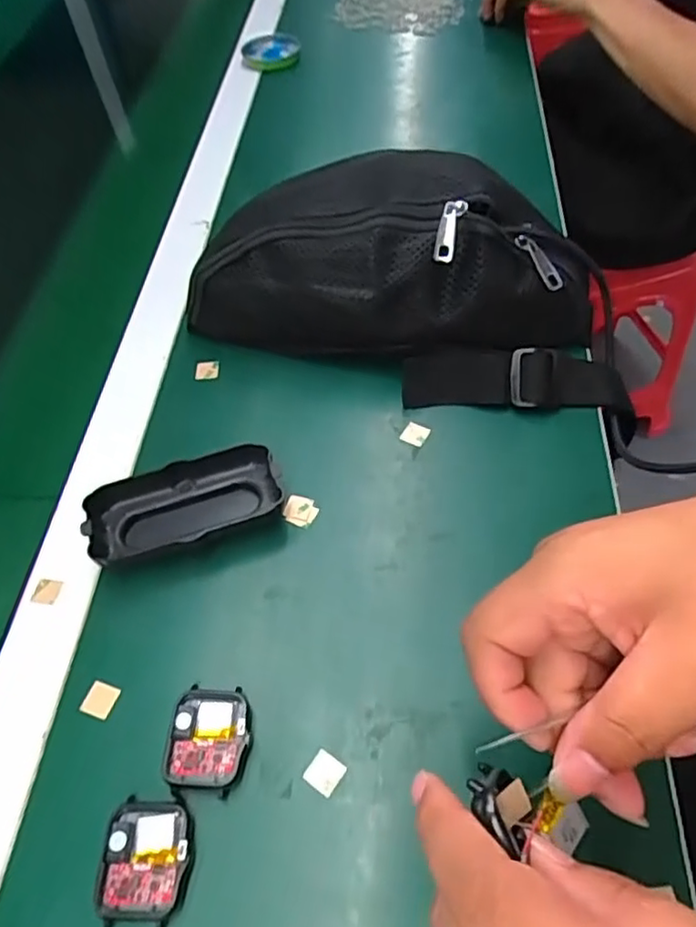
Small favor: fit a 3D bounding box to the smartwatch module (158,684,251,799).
[{"bbox_3d":[-0.066,0.133,0.307,0.037,0.010,0.046,3,55,7],"label":"smartwatch module"}]

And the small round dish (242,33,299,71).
[{"bbox_3d":[-0.087,-0.475,0.738,0.066,0.018,0.066,-3,55,4],"label":"small round dish"}]

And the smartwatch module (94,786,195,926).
[{"bbox_3d":[-0.088,0.173,0.281,0.038,0.007,0.048,0,55,5],"label":"smartwatch module"}]

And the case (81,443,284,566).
[{"bbox_3d":[-0.097,0.021,0.380,0.110,0.027,0.045,-21,56,-10],"label":"case"}]

